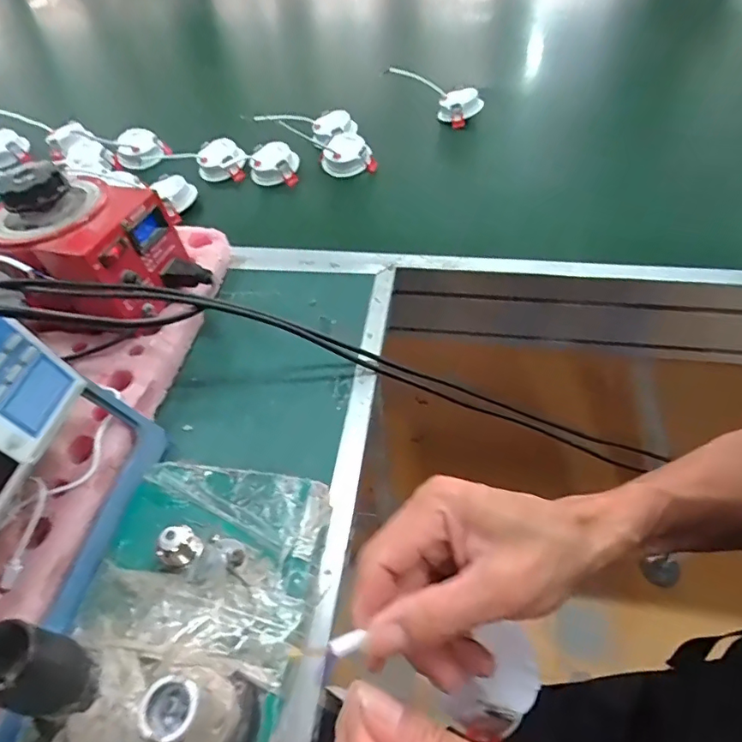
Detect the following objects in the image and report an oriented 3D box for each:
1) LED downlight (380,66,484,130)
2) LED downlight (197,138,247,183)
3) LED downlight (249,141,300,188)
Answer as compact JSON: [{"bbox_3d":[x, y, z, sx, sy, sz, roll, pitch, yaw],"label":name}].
[{"bbox_3d":[0.100,-0.451,0.825,0.158,0.053,0.056,26,54,-5],"label":"LED downlight"},{"bbox_3d":[-0.225,-0.315,0.765,0.072,0.036,0.081,-18,52,-10],"label":"LED downlight"},{"bbox_3d":[-0.141,-0.301,0.749,0.070,0.036,0.077,-6,51,0],"label":"LED downlight"}]

